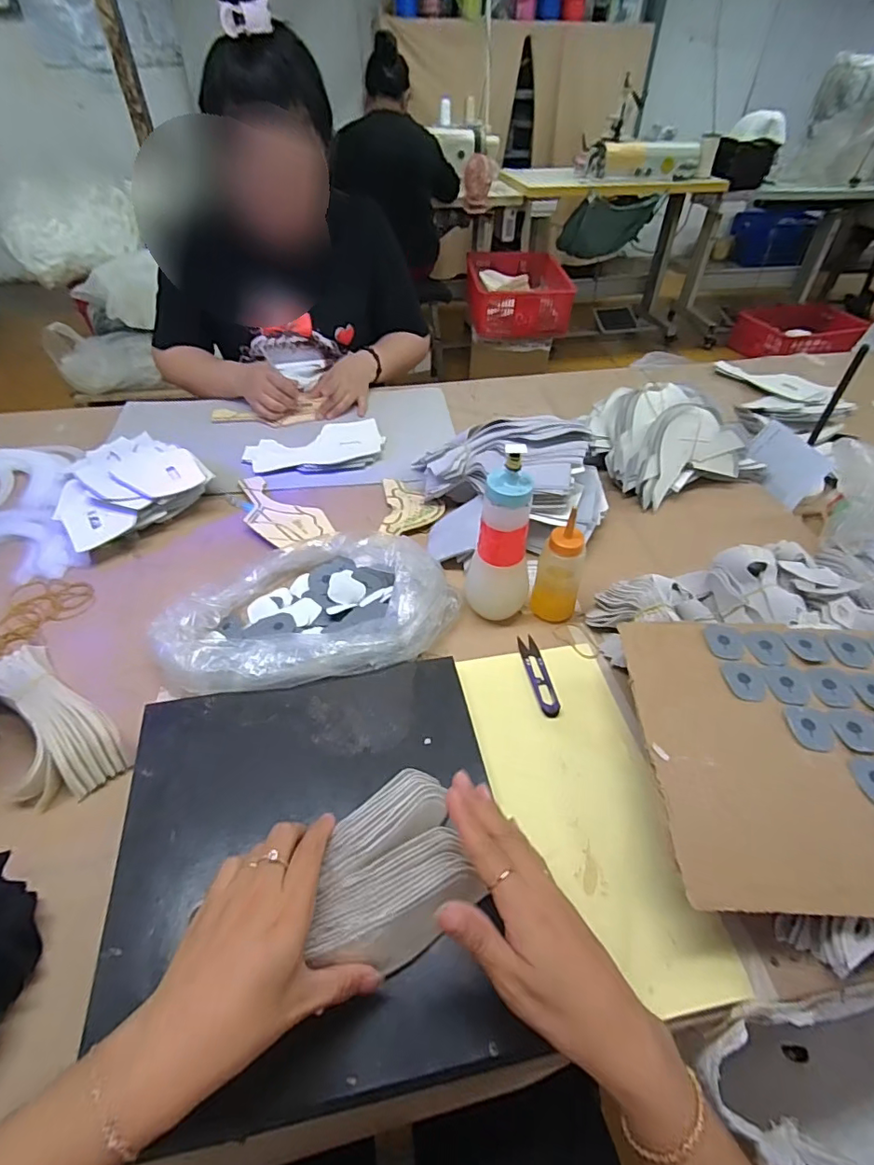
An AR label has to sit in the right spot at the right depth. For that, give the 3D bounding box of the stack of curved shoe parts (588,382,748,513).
[{"bbox_3d":[0.331,-0.214,0.781,0.176,0.116,0.170,-16,49,-16],"label":"stack of curved shoe parts"}]

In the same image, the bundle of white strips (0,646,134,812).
[{"bbox_3d":[-0.371,0.129,0.486,0.181,0.046,0.086,30,53,25],"label":"bundle of white strips"}]

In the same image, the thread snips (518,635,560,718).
[{"bbox_3d":[0.106,0.094,0.549,0.022,0.004,0.099,-6,47,-7],"label":"thread snips"}]

